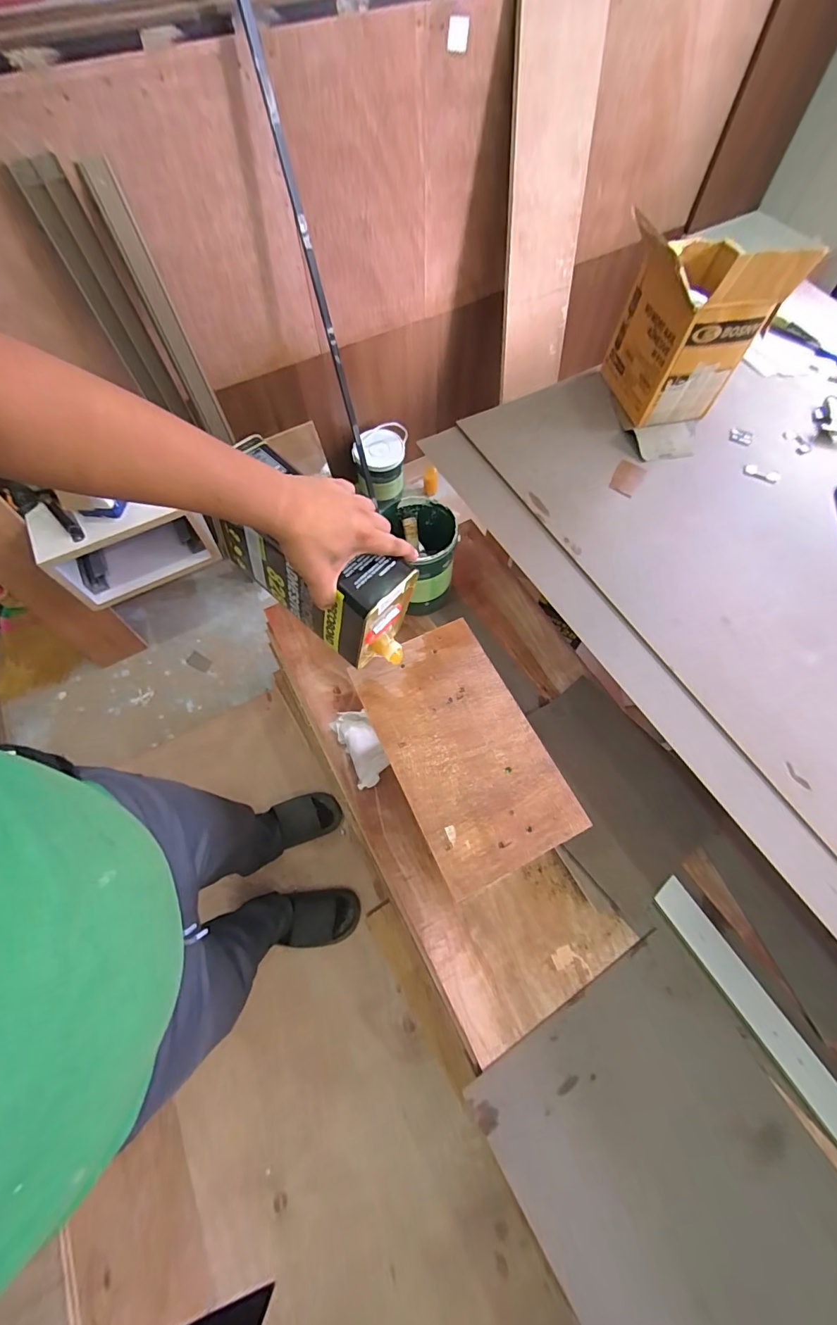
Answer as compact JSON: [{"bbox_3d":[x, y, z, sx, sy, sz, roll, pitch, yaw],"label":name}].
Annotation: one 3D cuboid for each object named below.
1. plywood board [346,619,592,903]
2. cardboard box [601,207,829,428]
[{"bbox_3d":[0.059,0.113,0.637,0.196,0.012,0.341,-24,67,-11],"label":"plywood board"},{"bbox_3d":[0.517,-0.657,0.897,0.232,0.292,0.229,-15,66,-7],"label":"cardboard box"}]

